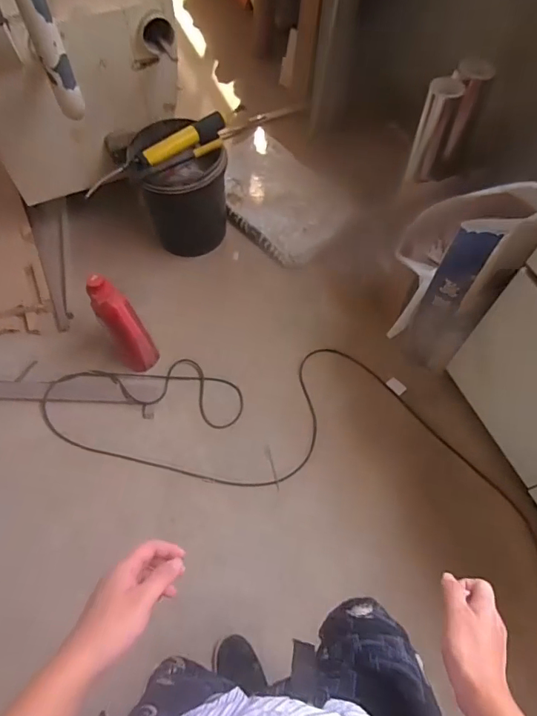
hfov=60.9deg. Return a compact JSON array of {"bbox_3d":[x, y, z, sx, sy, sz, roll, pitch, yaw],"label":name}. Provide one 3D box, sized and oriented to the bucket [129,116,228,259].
[{"bbox_3d":[-0.305,-0.599,1.658,0.276,0.387,0.301,0,62,-1],"label":"bucket"}]

